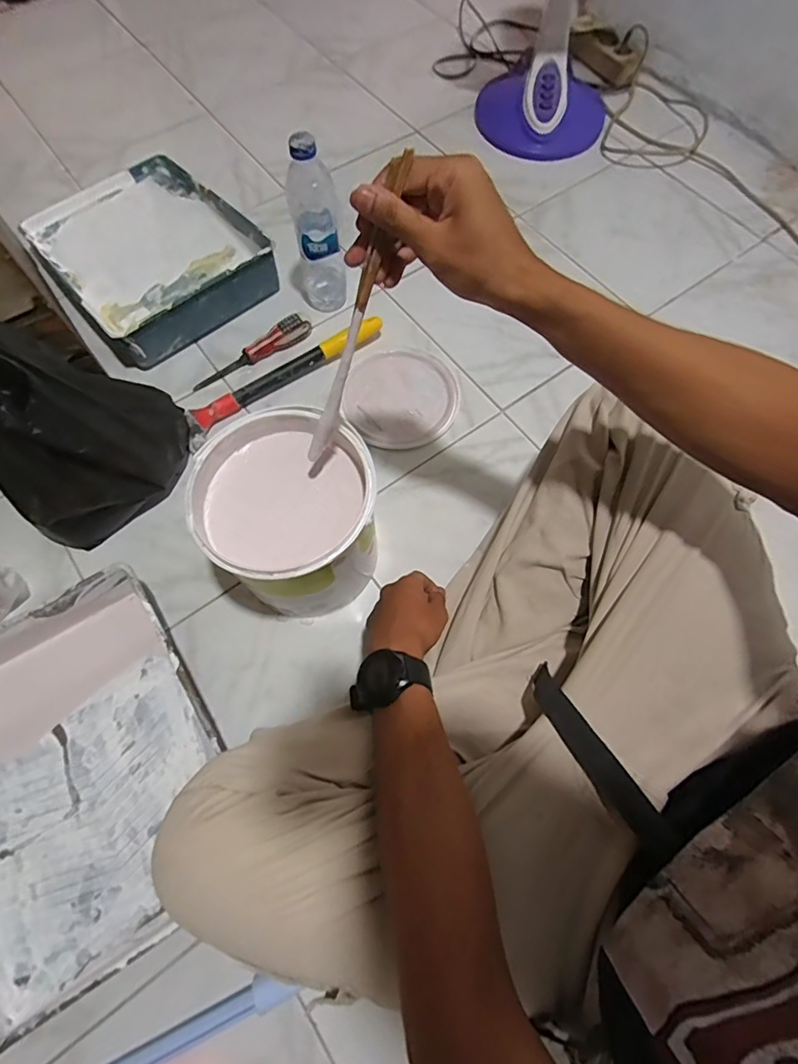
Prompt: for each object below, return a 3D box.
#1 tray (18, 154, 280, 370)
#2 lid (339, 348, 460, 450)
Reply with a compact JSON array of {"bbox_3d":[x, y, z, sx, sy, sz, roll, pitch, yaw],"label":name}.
[{"bbox_3d":[-0.416,-0.459,0.826,0.289,0.080,0.377,-40,73,-15],"label":"tray"},{"bbox_3d":[0.003,-0.202,0.743,0.169,0.009,0.162,0,67,0],"label":"lid"}]

